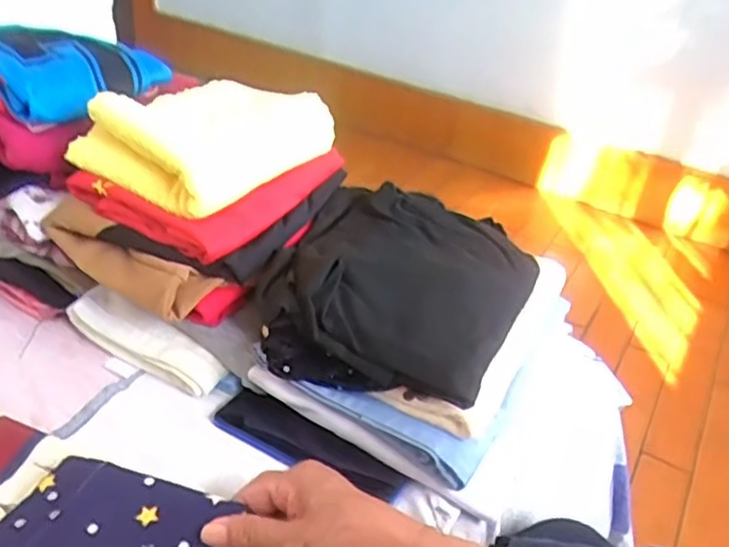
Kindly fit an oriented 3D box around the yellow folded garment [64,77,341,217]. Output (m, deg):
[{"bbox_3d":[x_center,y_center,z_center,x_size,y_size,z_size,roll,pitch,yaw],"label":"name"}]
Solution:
[{"bbox_3d":[-0.143,-0.127,0.659,0.158,0.055,0.191,27,39,26],"label":"yellow folded garment"}]

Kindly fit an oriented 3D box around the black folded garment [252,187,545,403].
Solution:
[{"bbox_3d":[0.037,-0.001,0.644,0.208,0.058,0.276,19,36,16],"label":"black folded garment"}]

